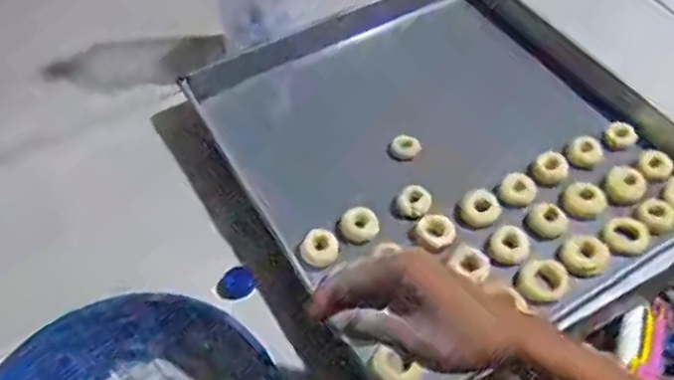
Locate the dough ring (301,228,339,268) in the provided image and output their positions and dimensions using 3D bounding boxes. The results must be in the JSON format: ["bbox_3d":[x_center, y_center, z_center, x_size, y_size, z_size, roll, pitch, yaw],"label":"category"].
[{"bbox_3d":[-0.018,0.060,0.635,0.039,0.011,0.041,-2,56,3],"label":"dough ring"}]

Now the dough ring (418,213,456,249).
[{"bbox_3d":[0.104,0.043,0.633,0.033,0.020,0.041,-33,60,-17],"label":"dough ring"}]

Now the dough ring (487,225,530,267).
[{"bbox_3d":[0.180,0.058,0.633,0.040,0.012,0.041,-2,56,3],"label":"dough ring"}]

